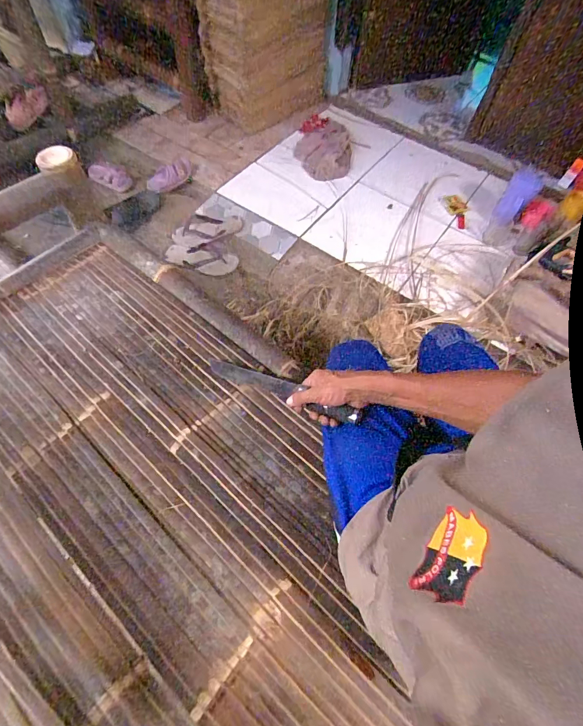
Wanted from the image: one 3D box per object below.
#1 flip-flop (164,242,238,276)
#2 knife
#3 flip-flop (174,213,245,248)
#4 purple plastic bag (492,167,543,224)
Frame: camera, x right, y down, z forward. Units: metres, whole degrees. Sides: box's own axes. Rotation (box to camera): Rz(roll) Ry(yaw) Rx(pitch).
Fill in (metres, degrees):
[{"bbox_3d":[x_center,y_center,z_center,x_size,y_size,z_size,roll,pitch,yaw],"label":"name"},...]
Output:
[{"bbox_3d":[-0.317,-0.370,1.345,0.250,0.033,0.113,13,60,4],"label":"flip-flop"},{"bbox_3d":[-0.025,0.043,0.686,0.334,0.036,0.030,18,57,31],"label":"knife"},{"bbox_3d":[-0.300,-0.486,1.371,0.251,0.045,0.106,-18,62,-13],"label":"flip-flop"},{"bbox_3d":[0.862,-0.639,1.437,0.105,0.039,0.297,33,76,14],"label":"purple plastic bag"}]

